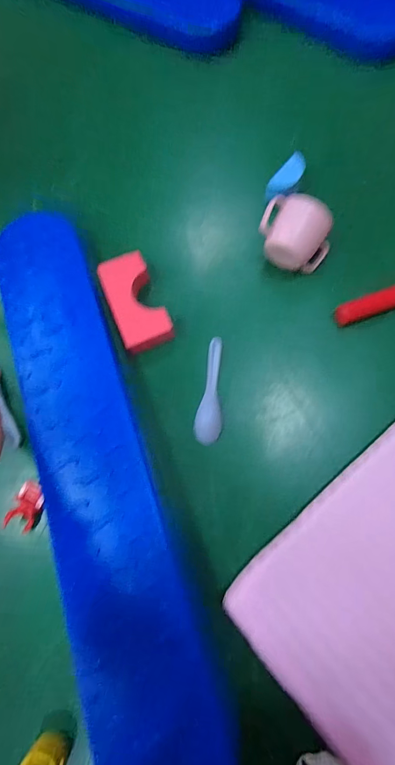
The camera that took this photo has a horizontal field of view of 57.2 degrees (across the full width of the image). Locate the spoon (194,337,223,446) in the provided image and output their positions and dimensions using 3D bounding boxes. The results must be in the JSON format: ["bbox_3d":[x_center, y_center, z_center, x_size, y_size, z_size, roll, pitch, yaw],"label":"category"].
[{"bbox_3d":[0.018,0.010,0.515,0.036,0.023,0.149,2,75,4],"label":"spoon"}]

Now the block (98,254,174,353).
[{"bbox_3d":[-0.093,-0.118,0.547,0.074,0.042,0.152,-20,73,-10],"label":"block"}]

